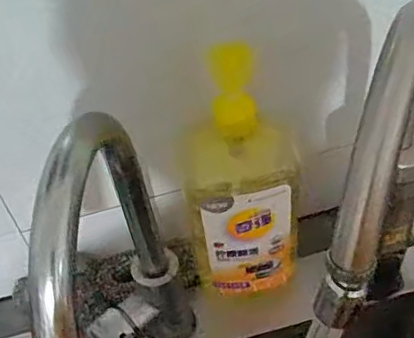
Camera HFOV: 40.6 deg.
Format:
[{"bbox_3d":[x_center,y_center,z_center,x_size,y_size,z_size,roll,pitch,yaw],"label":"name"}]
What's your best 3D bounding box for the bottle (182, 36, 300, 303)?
[{"bbox_3d":[0.031,0.017,0.498,0.094,0.252,0.060,-6,47,2],"label":"bottle"}]

